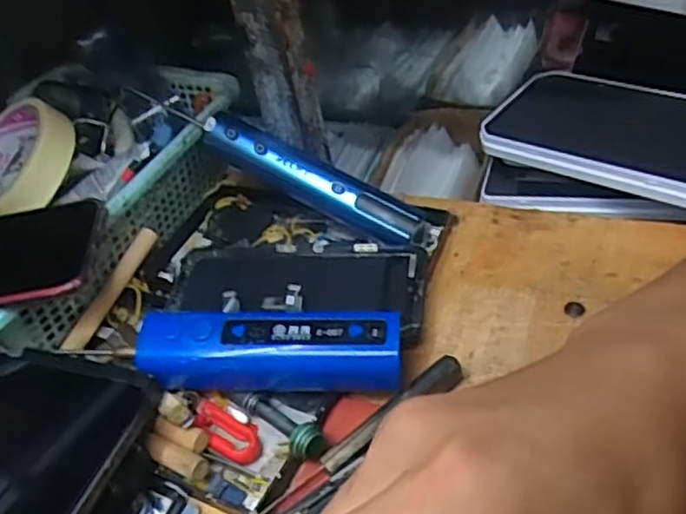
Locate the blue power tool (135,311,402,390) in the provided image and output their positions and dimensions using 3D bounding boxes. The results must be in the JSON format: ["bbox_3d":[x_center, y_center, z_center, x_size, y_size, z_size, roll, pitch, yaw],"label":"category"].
[{"bbox_3d":[-0.036,0.049,0.344,0.128,0.033,0.029,-6,42,7],"label":"blue power tool"}]

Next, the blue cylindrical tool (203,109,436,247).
[{"bbox_3d":[-0.015,-0.048,0.443,0.163,0.027,0.034,27,49,7],"label":"blue cylindrical tool"}]

